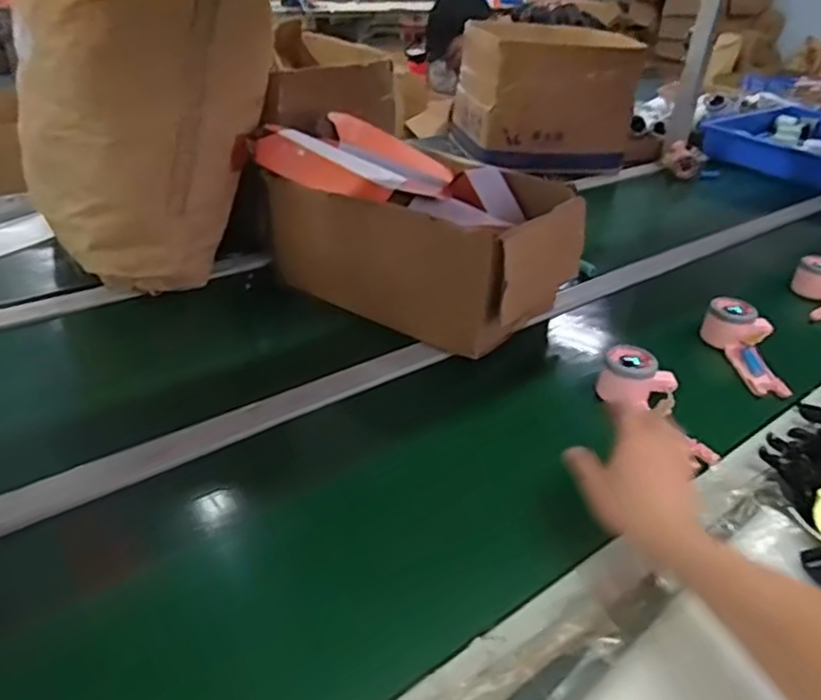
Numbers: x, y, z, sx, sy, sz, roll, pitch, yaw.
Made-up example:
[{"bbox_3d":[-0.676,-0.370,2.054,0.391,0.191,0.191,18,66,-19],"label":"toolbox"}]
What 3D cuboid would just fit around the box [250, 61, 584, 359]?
[{"bbox_3d":[0.006,-0.210,0.899,0.418,0.245,0.290,27,39,31],"label":"box"}]

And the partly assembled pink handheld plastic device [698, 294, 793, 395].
[{"bbox_3d":[0.419,-0.008,0.817,0.094,0.063,0.149,-2,31,-8],"label":"partly assembled pink handheld plastic device"}]

